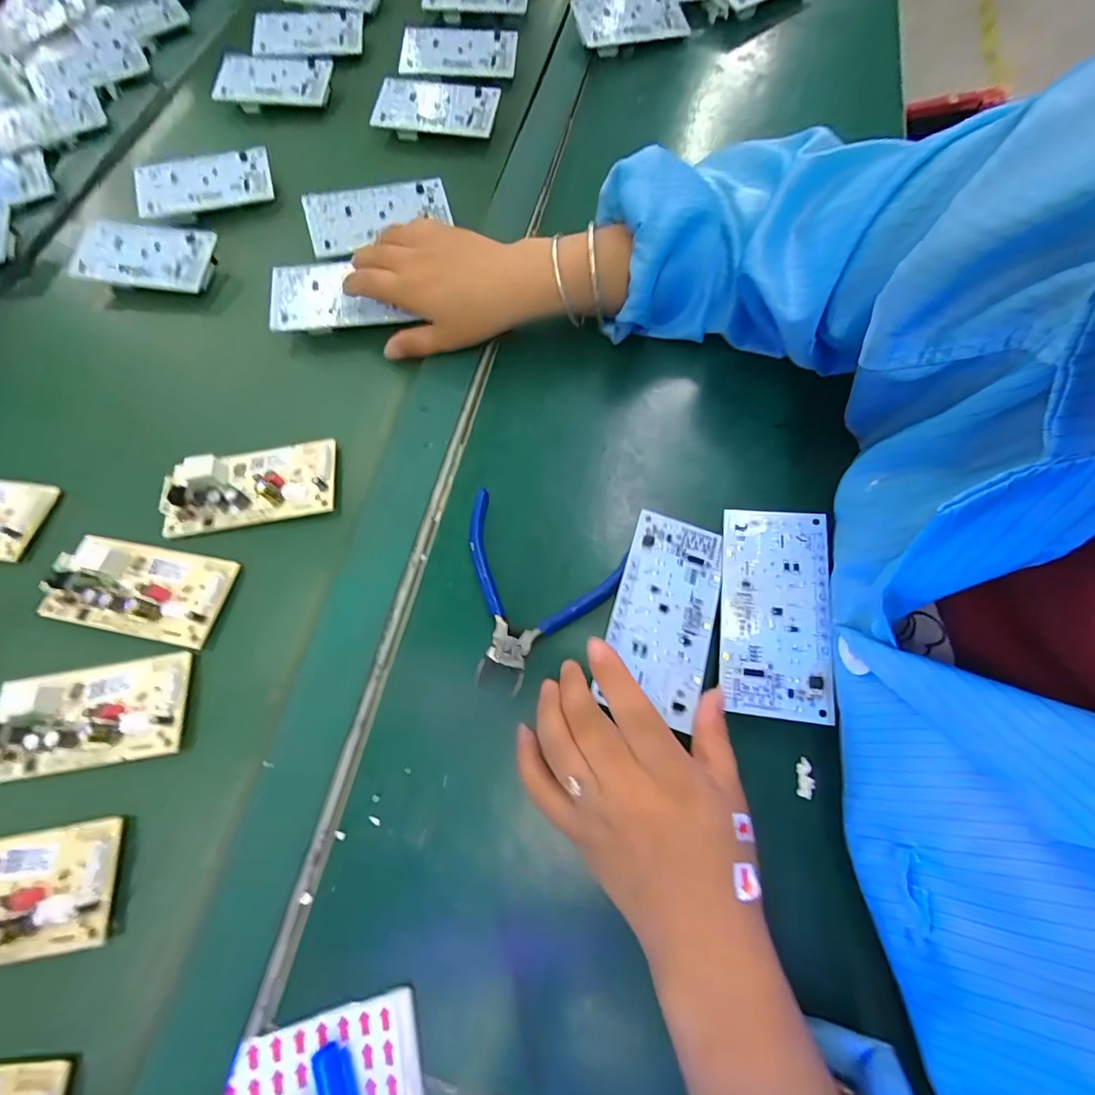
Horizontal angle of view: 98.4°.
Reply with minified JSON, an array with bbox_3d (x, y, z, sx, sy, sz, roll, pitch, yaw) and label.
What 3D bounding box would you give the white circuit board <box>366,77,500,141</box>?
[{"bbox_3d":[-0.104,-0.406,0.438,0.109,0.012,0.052,9,87,5],"label":"white circuit board"}]

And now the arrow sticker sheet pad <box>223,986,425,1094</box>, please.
[{"bbox_3d":[-0.101,0.237,0.206,0.091,0.007,0.049,-14,70,-3],"label":"arrow sticker sheet pad"}]

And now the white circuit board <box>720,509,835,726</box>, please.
[{"bbox_3d":[0.125,0.032,0.258,0.053,0.009,0.112,7,70,4],"label":"white circuit board"}]

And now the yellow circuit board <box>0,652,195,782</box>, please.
[{"bbox_3d":[-0.263,0.094,0.265,0.112,0.018,0.055,-9,70,-1],"label":"yellow circuit board"}]

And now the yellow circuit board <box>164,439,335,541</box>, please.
[{"bbox_3d":[-0.199,-0.044,0.314,0.110,0.018,0.056,-7,70,-1],"label":"yellow circuit board"}]

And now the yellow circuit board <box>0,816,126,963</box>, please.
[{"bbox_3d":[-0.277,0.176,0.236,0.108,0.018,0.055,-10,70,-2],"label":"yellow circuit board"}]

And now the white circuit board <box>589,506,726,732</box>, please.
[{"bbox_3d":[0.066,0.035,0.264,0.054,0.007,0.110,17,71,8],"label":"white circuit board"}]

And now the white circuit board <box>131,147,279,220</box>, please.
[{"bbox_3d":[-0.308,-0.326,0.423,0.114,0.008,0.058,-12,82,-4],"label":"white circuit board"}]

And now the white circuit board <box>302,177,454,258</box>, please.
[{"bbox_3d":[-0.138,-0.272,0.386,0.112,0.006,0.054,-15,86,-6],"label":"white circuit board"}]

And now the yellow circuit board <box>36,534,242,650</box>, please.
[{"bbox_3d":[-0.257,0.023,0.292,0.111,0.019,0.056,10,70,5],"label":"yellow circuit board"}]

